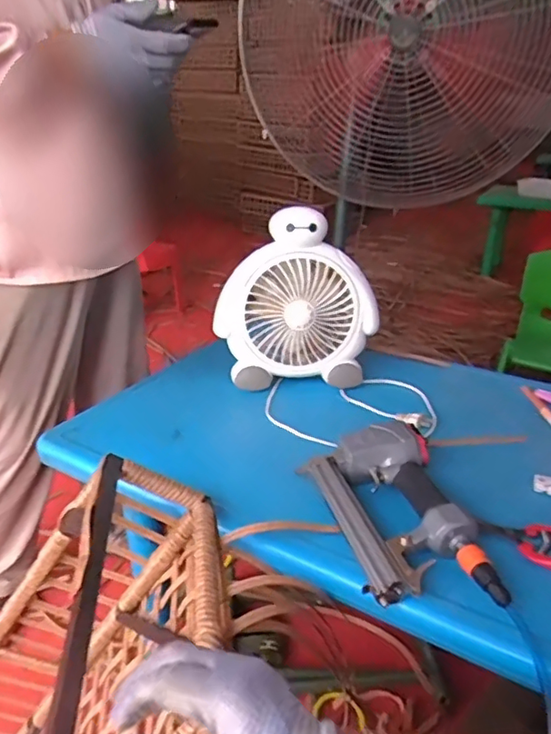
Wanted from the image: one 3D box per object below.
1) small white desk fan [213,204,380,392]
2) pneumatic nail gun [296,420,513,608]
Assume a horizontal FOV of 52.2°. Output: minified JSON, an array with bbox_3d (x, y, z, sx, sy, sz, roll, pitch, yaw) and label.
[{"bbox_3d":[0.037,-0.106,0.914,0.254,0.263,0.098,7,27,11],"label":"small white desk fan"},{"bbox_3d":[0.127,0.160,0.631,0.151,0.063,0.250,-2,26,-7],"label":"pneumatic nail gun"}]

